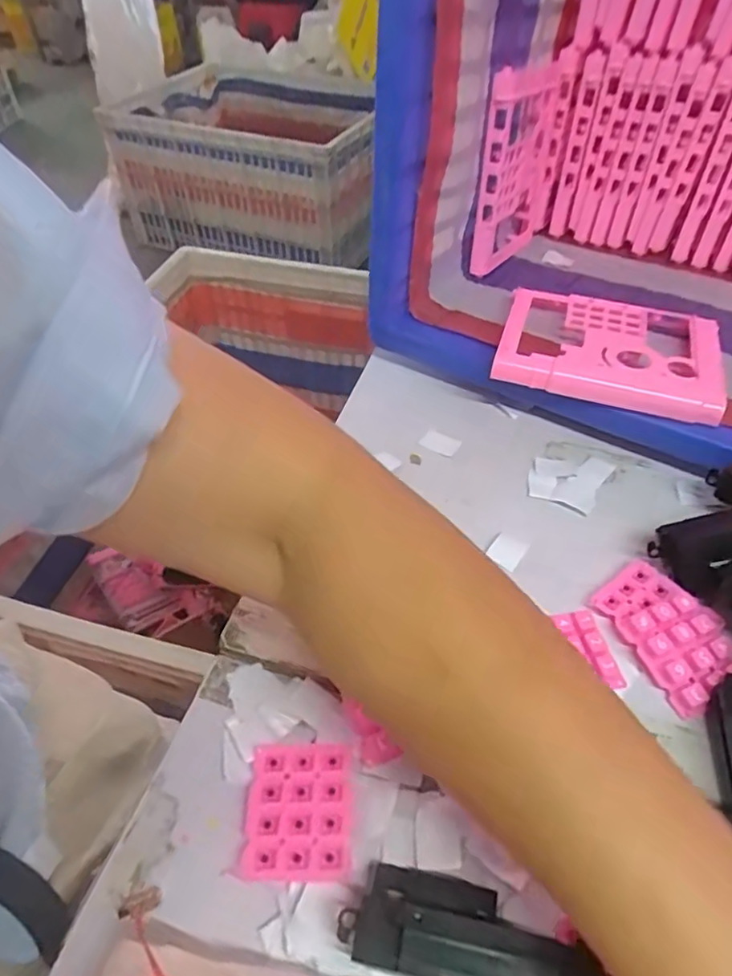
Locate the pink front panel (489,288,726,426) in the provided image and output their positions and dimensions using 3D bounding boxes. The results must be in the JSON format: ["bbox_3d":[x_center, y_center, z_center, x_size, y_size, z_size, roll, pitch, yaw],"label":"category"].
[{"bbox_3d":[0.191,-0.108,0.468,0.167,0.025,0.125,13,47,13],"label":"pink front panel"}]

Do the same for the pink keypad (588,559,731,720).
[{"bbox_3d":[0.172,0.081,0.343,0.054,0.019,0.087,-19,51,-15],"label":"pink keypad"}]

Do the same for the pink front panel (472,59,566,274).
[{"bbox_3d":[0.142,-0.295,0.566,0.021,0.167,0.152,23,42,24],"label":"pink front panel"}]

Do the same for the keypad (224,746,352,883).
[{"bbox_3d":[-0.033,0.156,0.288,0.051,0.008,0.057,1,48,2],"label":"keypad"}]

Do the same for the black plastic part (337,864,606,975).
[{"bbox_3d":[0.044,0.186,0.244,0.103,0.022,0.038,13,50,12],"label":"black plastic part"}]

